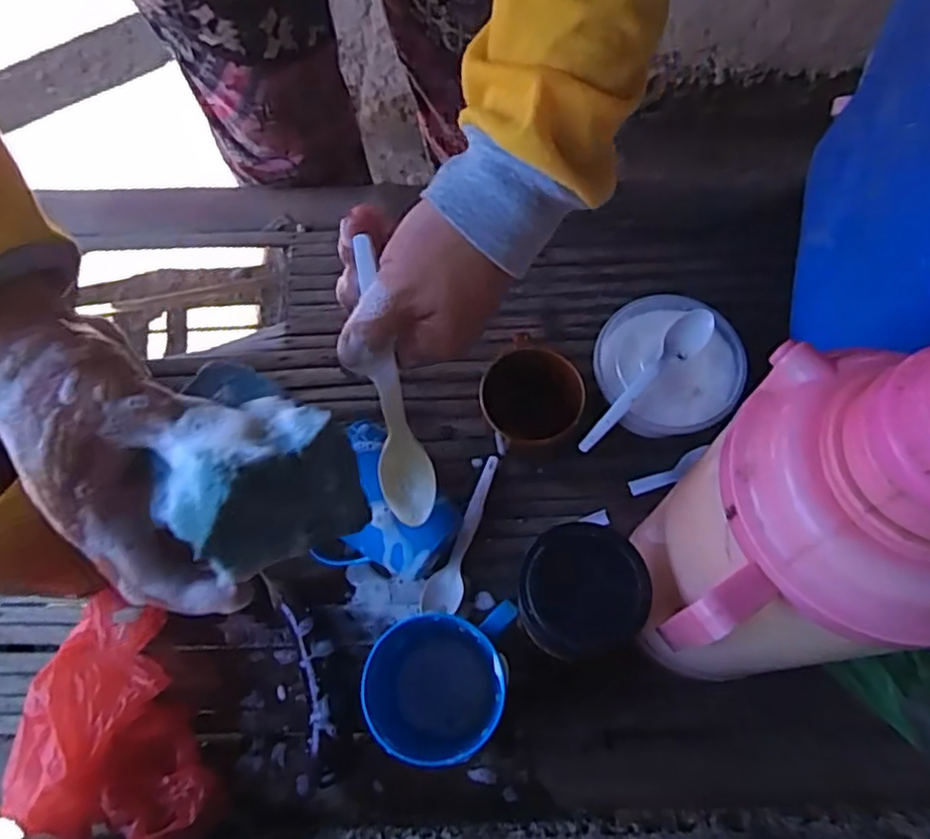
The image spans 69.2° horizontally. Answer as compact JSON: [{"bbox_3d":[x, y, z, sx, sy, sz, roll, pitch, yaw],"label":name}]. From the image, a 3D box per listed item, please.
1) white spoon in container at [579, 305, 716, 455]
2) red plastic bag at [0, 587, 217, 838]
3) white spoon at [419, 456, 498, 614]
[{"bbox_3d":[0.144,-0.029,0.531,0.028,0.009,0.151,40,79,12],"label":"white spoon in container"},{"bbox_3d":[-0.258,0.221,0.489,0.103,0.087,0.167,-25,74,-5],"label":"red plastic bag"},{"bbox_3d":[0.004,0.096,0.555,0.030,0.012,0.136,24,76,9],"label":"white spoon"}]

